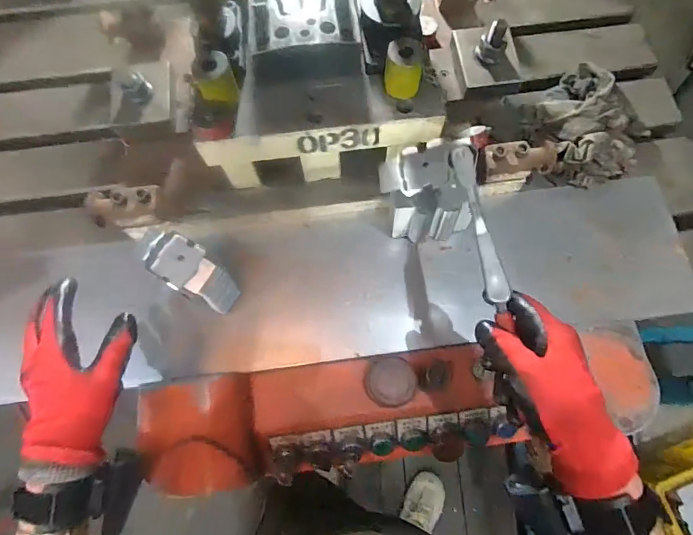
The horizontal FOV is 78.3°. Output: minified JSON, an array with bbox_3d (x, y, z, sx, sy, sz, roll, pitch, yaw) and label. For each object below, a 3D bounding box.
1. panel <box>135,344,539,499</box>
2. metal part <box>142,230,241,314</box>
[{"bbox_3d":[-0.014,0.182,0.526,0.435,0.091,0.129,-8,71,-2],"label":"panel"},{"bbox_3d":[-0.180,0.013,0.520,0.082,0.116,0.051,32,74,11],"label":"metal part"}]

